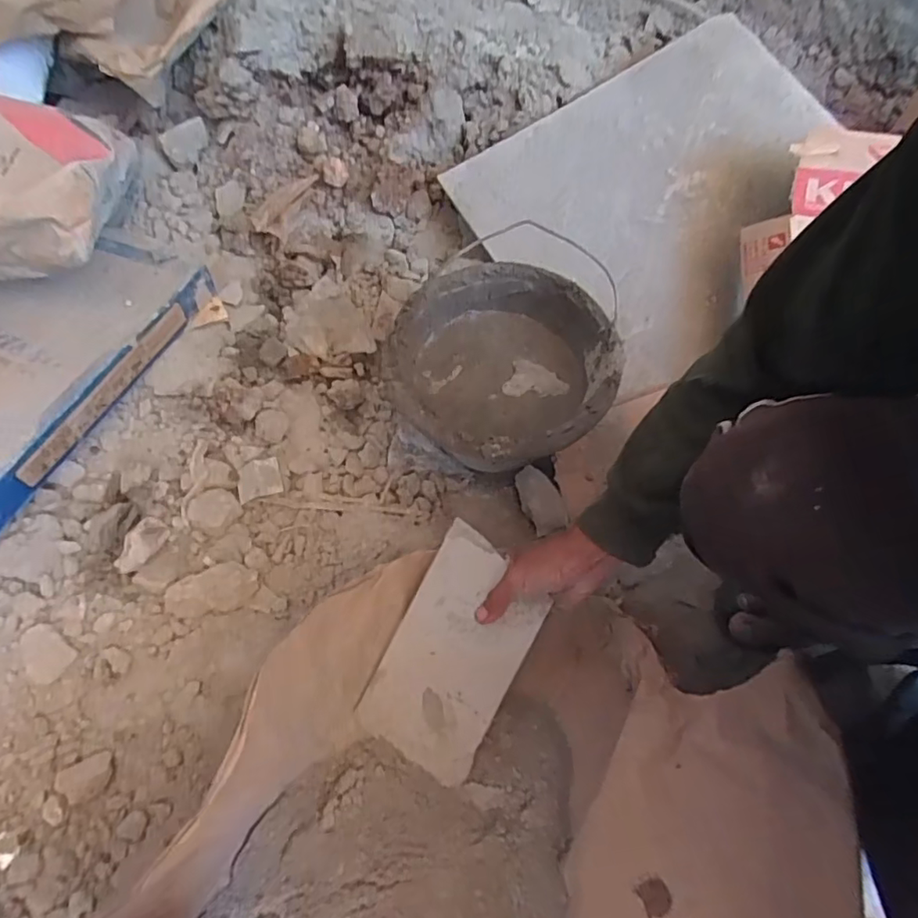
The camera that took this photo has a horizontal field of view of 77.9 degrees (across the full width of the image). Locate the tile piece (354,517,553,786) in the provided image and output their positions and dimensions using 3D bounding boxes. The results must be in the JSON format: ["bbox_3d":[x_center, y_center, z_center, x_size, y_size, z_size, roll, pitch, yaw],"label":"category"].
[{"bbox_3d":[-0.004,0.191,0.566,0.122,0.008,0.220,27,88,12],"label":"tile piece"}]

